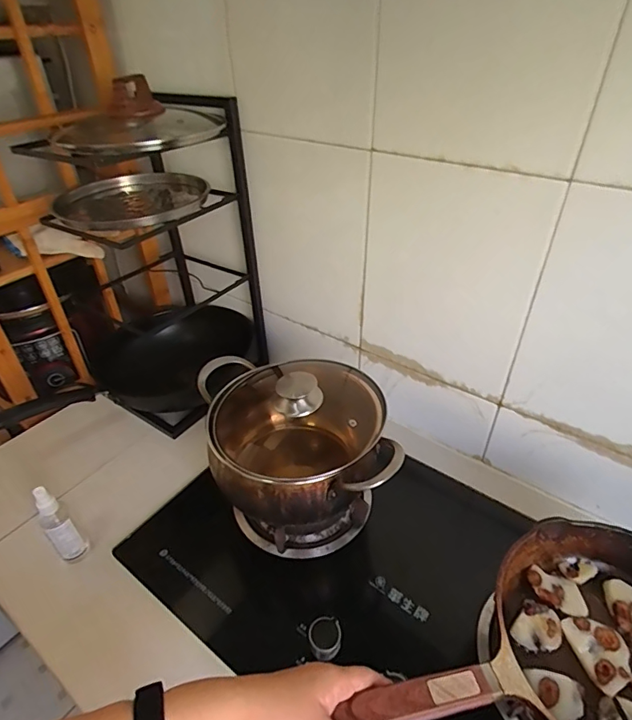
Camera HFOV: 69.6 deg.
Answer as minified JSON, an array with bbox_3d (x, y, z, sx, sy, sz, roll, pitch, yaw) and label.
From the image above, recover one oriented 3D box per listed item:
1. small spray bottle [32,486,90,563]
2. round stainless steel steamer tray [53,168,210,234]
[{"bbox_3d":[-0.340,0.222,0.604,0.026,0.135,0.033,31,48,34],"label":"small spray bottle"},{"bbox_3d":[-0.289,-0.247,0.727,0.231,0.037,0.220,-14,40,-15],"label":"round stainless steel steamer tray"}]

